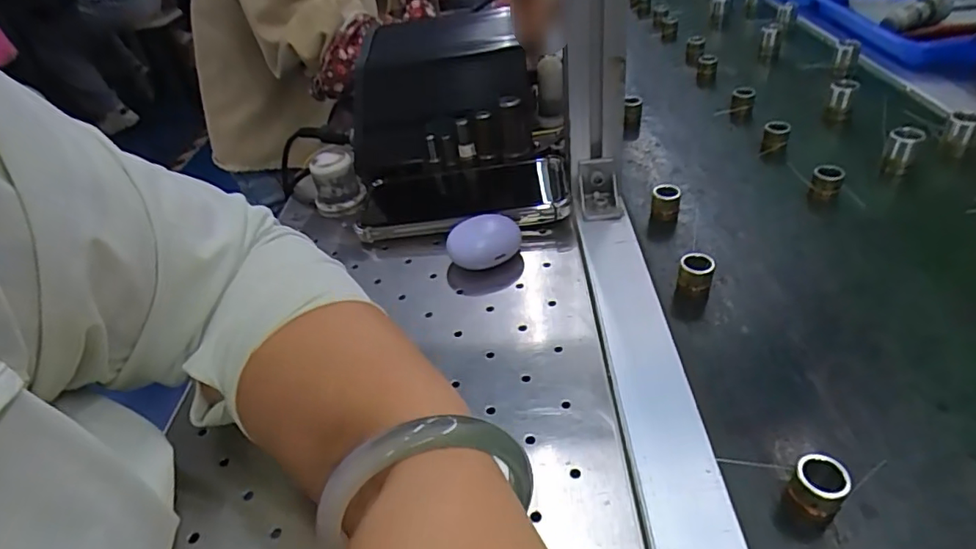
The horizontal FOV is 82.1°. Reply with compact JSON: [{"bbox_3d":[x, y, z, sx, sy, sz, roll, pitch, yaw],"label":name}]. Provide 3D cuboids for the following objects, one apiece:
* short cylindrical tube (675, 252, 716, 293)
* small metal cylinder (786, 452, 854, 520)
[{"bbox_3d":[0.132,0.000,0.356,0.020,0.024,0.016,15,43,24],"label":"short cylindrical tube"},{"bbox_3d":[0.142,0.092,0.242,0.019,0.021,0.020,21,46,30],"label":"small metal cylinder"}]

